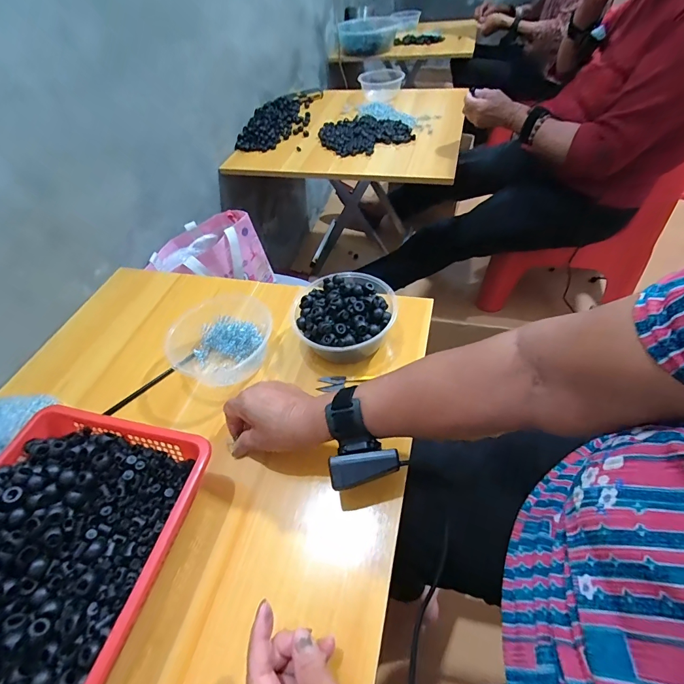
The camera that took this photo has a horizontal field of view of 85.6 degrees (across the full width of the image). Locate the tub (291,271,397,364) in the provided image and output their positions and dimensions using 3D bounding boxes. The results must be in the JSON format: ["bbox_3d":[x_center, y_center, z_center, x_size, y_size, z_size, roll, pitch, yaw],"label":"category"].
[{"bbox_3d":[0.003,-0.031,0.519,0.133,0.072,0.142,-3,50,4],"label":"tub"}]

